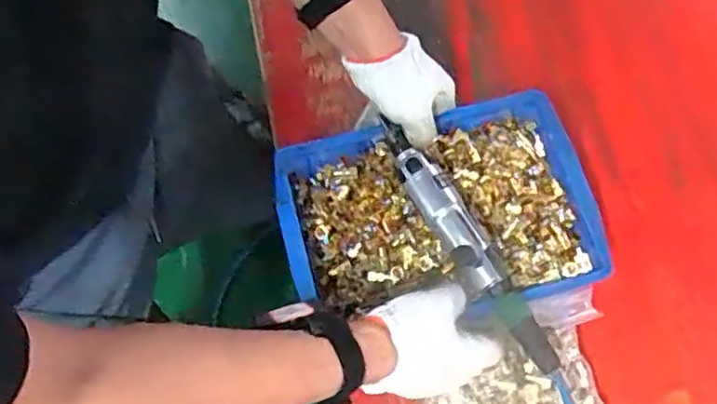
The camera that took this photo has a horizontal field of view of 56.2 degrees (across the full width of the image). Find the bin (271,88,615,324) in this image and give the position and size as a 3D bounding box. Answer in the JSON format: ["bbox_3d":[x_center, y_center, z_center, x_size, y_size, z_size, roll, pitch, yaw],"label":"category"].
[{"bbox_3d":[0.077,0.017,0.690,0.301,0.088,0.205,-11,72,-5],"label":"bin"}]

